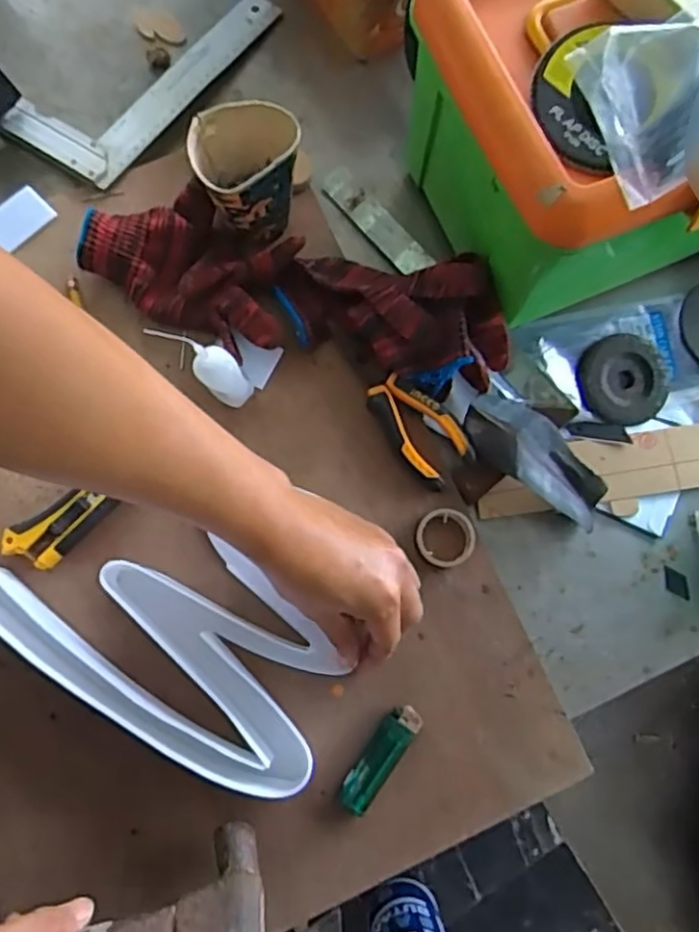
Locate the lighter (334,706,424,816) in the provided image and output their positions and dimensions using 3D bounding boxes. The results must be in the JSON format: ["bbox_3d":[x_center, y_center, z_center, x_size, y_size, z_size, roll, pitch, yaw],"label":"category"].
[{"bbox_3d":[0.022,0.211,0.490,0.024,0.010,0.082,36,81,7],"label":"lighter"}]

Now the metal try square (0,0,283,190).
[{"bbox_3d":[-0.181,-0.359,0.617,0.111,0.032,0.256,38,81,7],"label":"metal try square"}]

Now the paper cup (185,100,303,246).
[{"bbox_3d":[-0.078,-0.224,0.534,0.079,0.085,0.069,-7,79,-1],"label":"paper cup"}]

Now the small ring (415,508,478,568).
[{"bbox_3d":[0.074,0.055,0.523,0.046,0.015,0.045,0,79,0],"label":"small ring"}]

